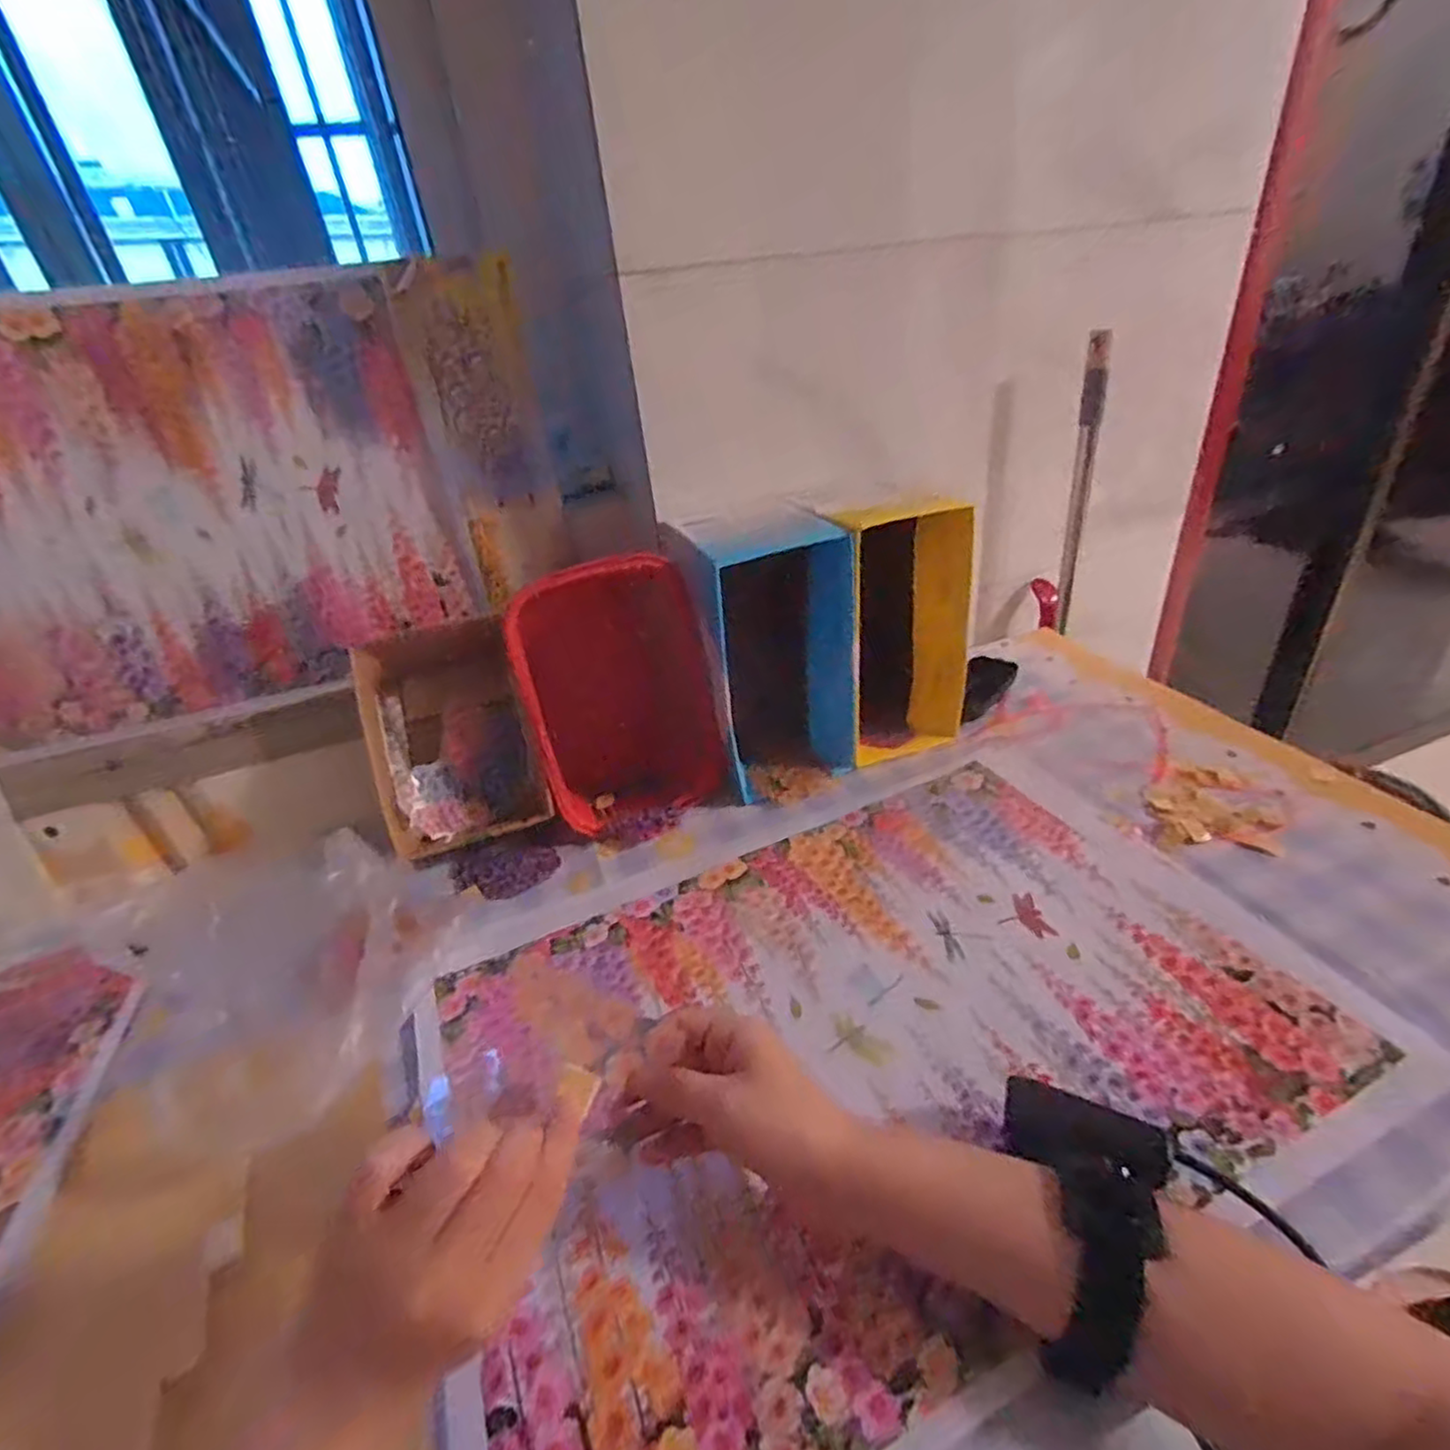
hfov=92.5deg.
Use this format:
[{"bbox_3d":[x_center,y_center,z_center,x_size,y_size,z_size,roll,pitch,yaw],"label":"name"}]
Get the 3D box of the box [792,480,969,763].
[{"bbox_3d":[0.138,-0.089,0.629,0.123,0.236,0.106,-19,33,-18],"label":"box"}]

